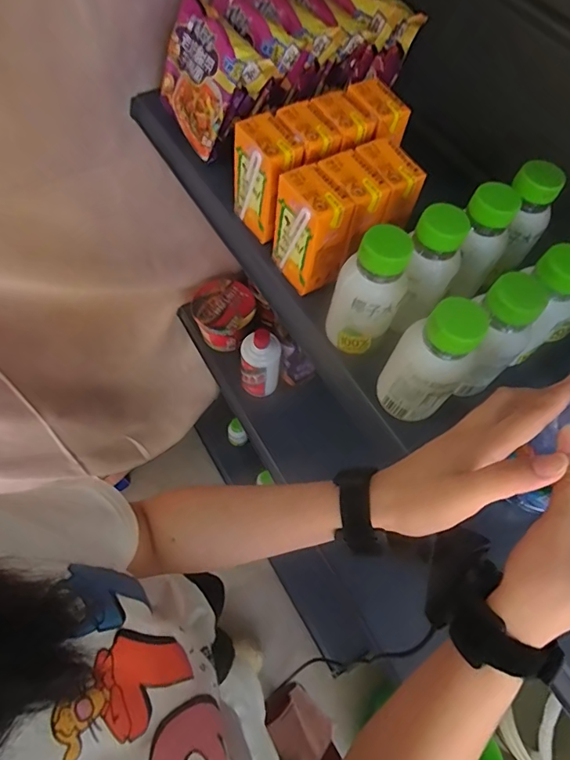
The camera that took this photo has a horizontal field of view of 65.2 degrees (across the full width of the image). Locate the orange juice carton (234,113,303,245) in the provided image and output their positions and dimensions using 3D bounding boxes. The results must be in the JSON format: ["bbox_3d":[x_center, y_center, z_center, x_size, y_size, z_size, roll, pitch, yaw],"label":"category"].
[{"bbox_3d":[-0.018,-0.209,0.474,0.050,0.105,0.068,-31,69,-18],"label":"orange juice carton"}]

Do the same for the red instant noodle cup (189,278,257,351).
[{"bbox_3d":[-0.135,-0.143,0.994,0.133,0.114,0.123,2,63,-3],"label":"red instant noodle cup"}]

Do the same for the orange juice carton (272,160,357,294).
[{"bbox_3d":[0.025,-0.144,0.442,0.047,0.102,0.074,-32,69,-18],"label":"orange juice carton"}]

